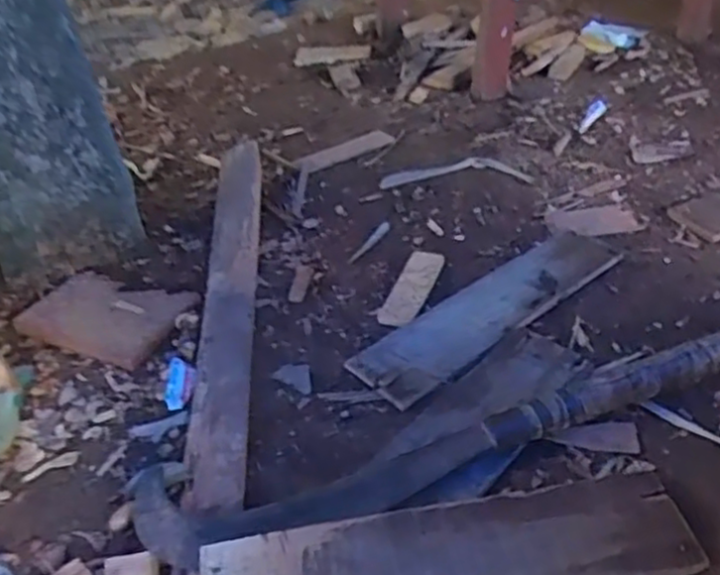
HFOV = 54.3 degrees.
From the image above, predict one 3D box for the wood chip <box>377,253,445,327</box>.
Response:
[{"bbox_3d":[0.058,-0.001,0.757,0.042,0.010,0.134,11,40,20],"label":"wood chip"}]

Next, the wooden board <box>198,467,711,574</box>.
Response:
[{"bbox_3d":[0.065,0.184,0.473,0.334,0.010,0.090,-7,42,-11],"label":"wooden board"}]

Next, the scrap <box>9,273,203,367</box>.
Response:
[{"bbox_3d":[-0.266,0.026,0.736,0.151,0.012,0.112,16,42,18],"label":"scrap"}]

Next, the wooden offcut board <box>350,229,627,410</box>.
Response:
[{"bbox_3d":[0.138,0.016,0.715,0.333,0.021,0.085,-29,44,-28],"label":"wooden offcut board"}]

